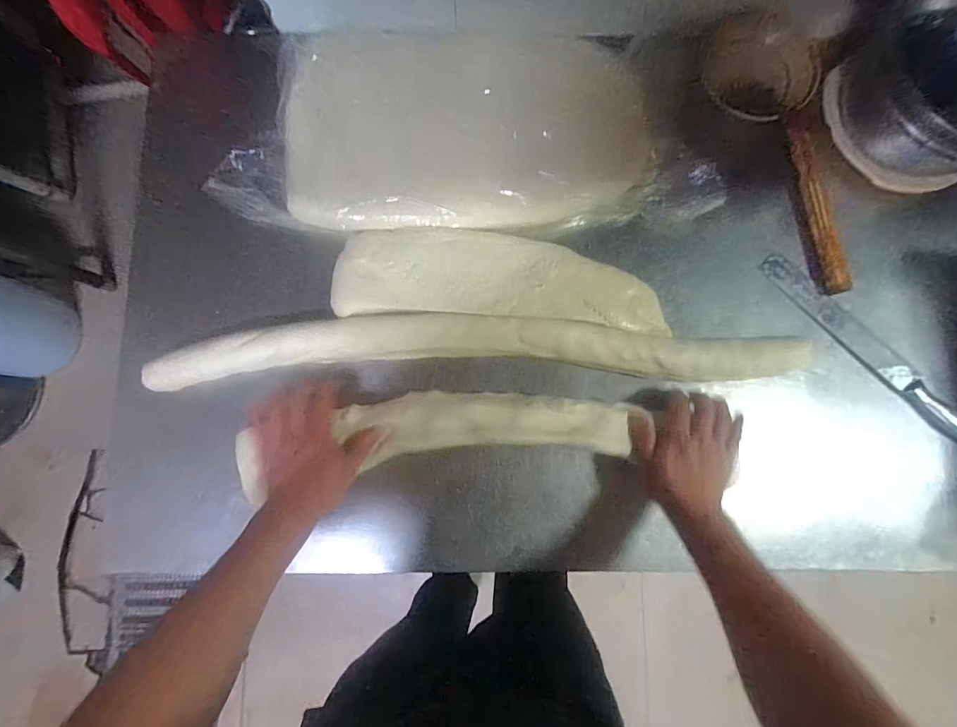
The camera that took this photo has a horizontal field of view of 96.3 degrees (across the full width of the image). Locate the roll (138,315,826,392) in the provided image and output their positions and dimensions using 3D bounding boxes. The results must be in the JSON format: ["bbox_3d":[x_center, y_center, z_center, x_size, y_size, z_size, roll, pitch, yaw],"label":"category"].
[{"bbox_3d":[0.016,-0.021,0.570,0.850,0.056,0.095,-1,83,-1],"label":"roll"}]

